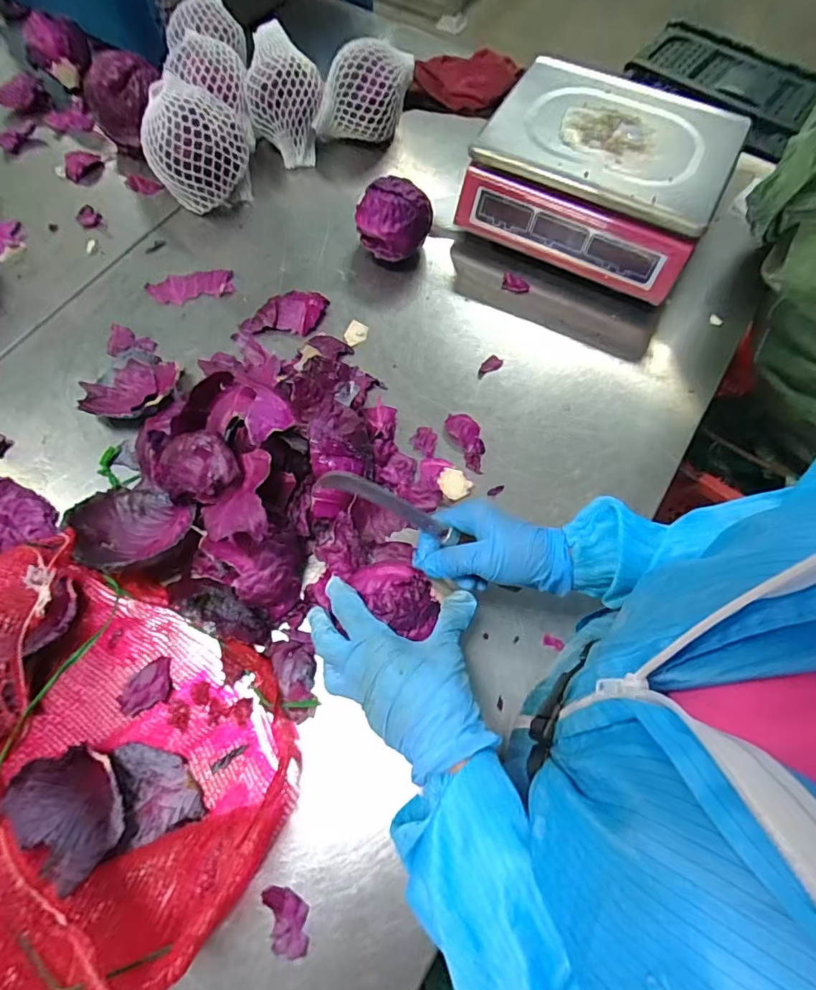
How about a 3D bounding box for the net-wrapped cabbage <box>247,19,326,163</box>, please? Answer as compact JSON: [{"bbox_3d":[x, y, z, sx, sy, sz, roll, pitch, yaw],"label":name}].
[{"bbox_3d":[-0.175,-0.564,0.742,0.104,0.123,0.135,-9,68,-5],"label":"net-wrapped cabbage"}]

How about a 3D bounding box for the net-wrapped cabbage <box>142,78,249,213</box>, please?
[{"bbox_3d":[-0.277,-0.460,0.682,0.132,0.126,0.115,-13,68,-6],"label":"net-wrapped cabbage"}]

